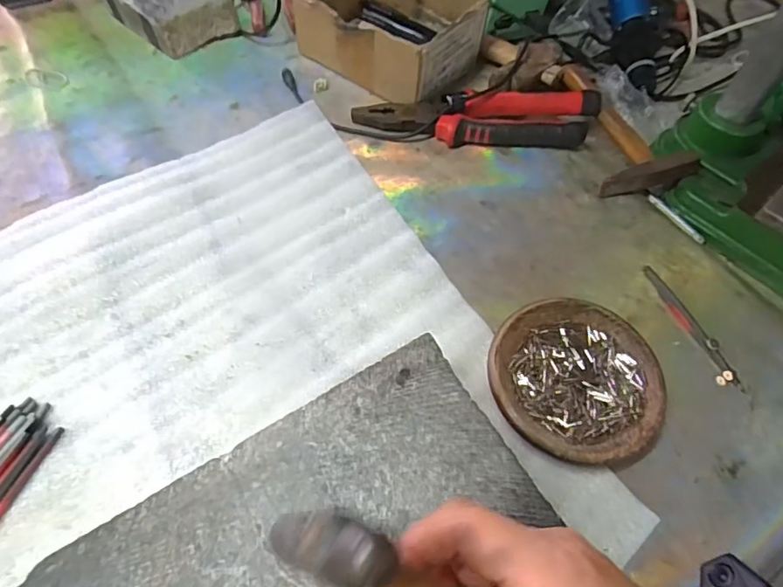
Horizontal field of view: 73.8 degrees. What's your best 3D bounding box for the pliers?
[{"bbox_3d":[0.081,-0.167,0.483,0.220,0.029,0.064,4,56,0],"label":"pliers"}]

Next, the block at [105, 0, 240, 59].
[{"bbox_3d":[-0.238,-0.307,0.552,0.088,0.044,0.135,-38,65,-25],"label":"block"}]

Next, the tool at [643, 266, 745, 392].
[{"bbox_3d":[0.217,0.021,0.380,0.013,0.004,0.106,-17,58,-14],"label":"tool"}]

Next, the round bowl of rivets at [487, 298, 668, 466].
[{"bbox_3d":[0.121,0.057,0.346,0.110,0.018,0.112,1,56,-2],"label":"round bowl of rivets"}]

